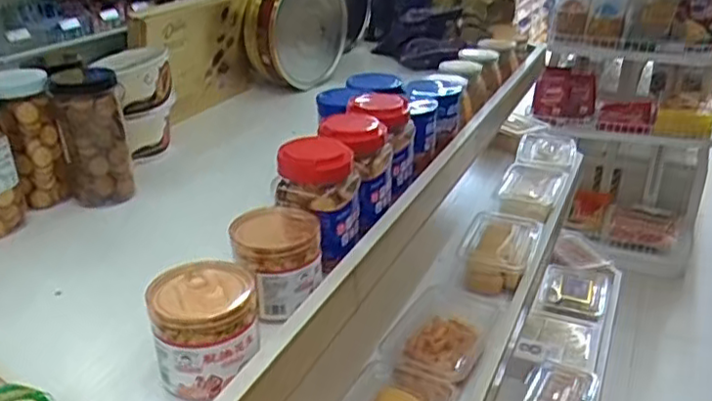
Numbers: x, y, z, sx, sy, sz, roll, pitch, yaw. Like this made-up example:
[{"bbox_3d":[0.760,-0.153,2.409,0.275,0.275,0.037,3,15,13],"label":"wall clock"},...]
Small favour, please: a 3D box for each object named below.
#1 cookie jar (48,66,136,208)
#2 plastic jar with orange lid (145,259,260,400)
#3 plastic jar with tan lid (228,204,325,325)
[{"bbox_3d":[-0.411,-0.102,1.017,0.091,0.201,0.094,-15,28,-26],"label":"cookie jar"},{"bbox_3d":[-0.146,0.122,0.634,0.096,0.090,0.099,-1,25,1],"label":"plastic jar with orange lid"},{"bbox_3d":[-0.089,0.065,0.752,0.097,0.082,0.119,-3,25,-2],"label":"plastic jar with tan lid"}]

